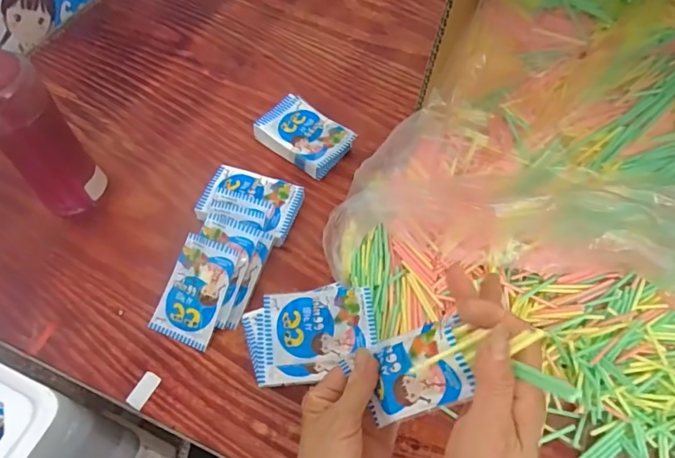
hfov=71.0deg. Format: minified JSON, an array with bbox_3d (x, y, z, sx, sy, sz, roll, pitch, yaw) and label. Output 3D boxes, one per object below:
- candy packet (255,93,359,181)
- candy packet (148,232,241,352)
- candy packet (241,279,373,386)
[{"bbox_3d":[-0.040,-0.115,0.591,0.108,0.029,0.076,34,65,19],"label":"candy packet"},{"bbox_3d":[-0.143,0.061,0.474,0.063,0.011,0.102,19,84,14],"label":"candy packet"},{"bbox_3d":[-0.024,0.096,0.447,0.118,0.016,0.085,-11,60,-6],"label":"candy packet"}]

